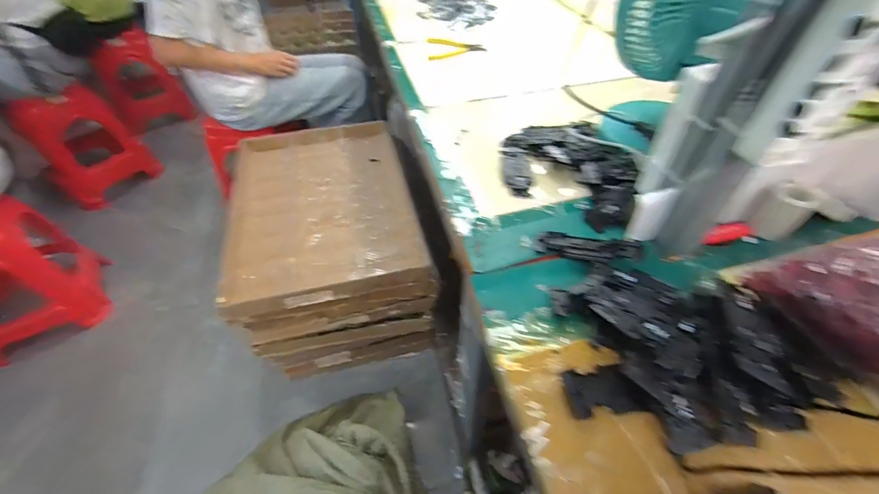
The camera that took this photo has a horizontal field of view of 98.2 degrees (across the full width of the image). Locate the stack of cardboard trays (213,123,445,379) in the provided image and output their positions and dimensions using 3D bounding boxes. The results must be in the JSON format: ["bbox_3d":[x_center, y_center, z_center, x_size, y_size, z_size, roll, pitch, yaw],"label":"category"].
[{"bbox_3d":[-0.319,0.027,1.205,0.478,0.488,0.636,-14,49,-11],"label":"stack of cardboard trays"}]

